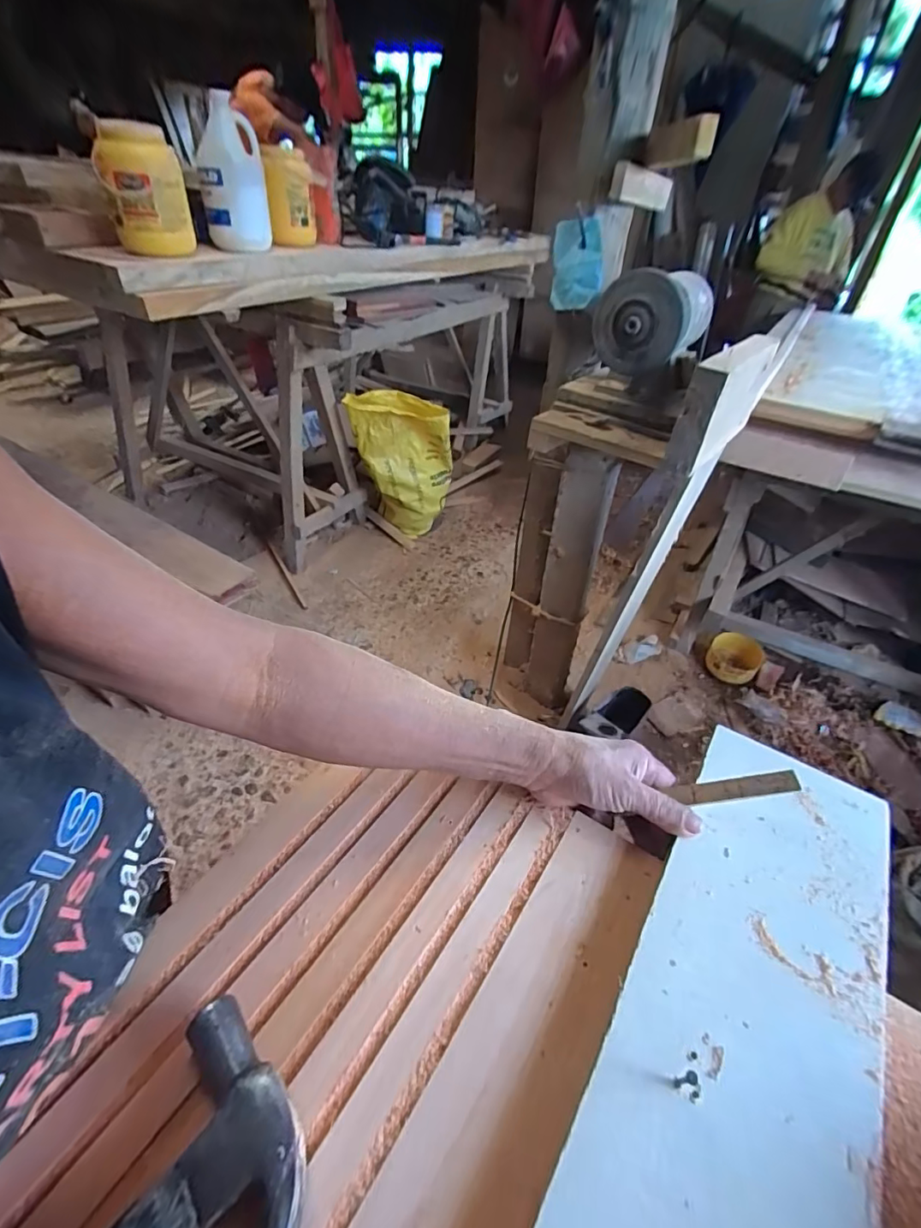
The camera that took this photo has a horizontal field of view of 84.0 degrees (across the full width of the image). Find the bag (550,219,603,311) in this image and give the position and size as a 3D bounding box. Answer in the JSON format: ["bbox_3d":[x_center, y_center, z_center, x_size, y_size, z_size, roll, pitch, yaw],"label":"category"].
[{"bbox_3d":[0.210,-0.646,0.942,0.037,0.145,0.122,-19,19,-31],"label":"bag"}]

